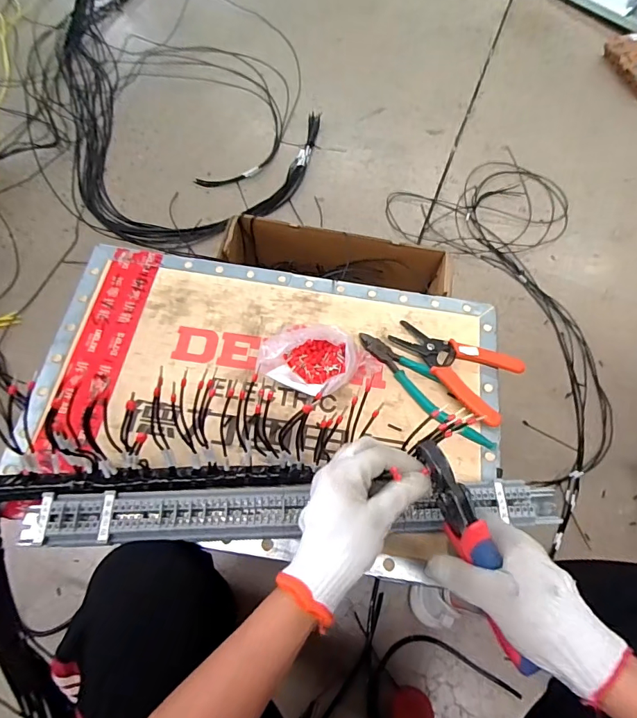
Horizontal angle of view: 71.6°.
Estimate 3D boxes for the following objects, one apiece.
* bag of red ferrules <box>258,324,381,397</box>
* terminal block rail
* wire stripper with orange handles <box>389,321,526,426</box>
[{"bbox_3d":[0.002,0.004,0.471,0.120,0.060,0.084,21,64,7],"label":"bag of red ferrules"},{"bbox_3d":[-0.014,0.140,0.409,0.467,0.045,0.045,1,64,-6],"label":"terminal block rail"},{"bbox_3d":[0.151,0.002,0.498,0.142,0.025,0.096,34,66,13],"label":"wire stripper with orange handles"}]

